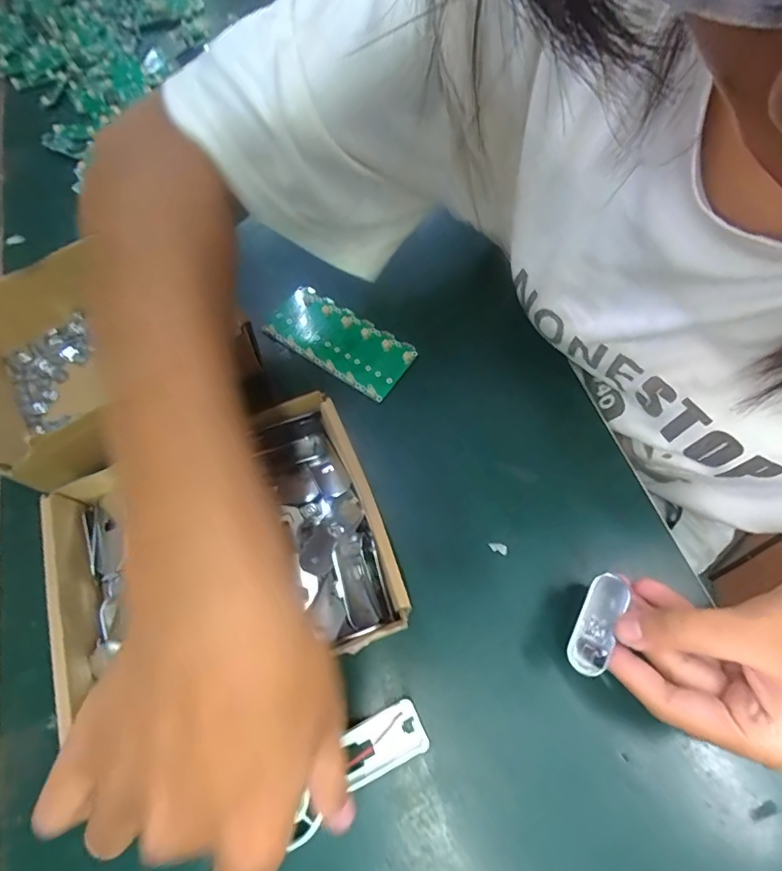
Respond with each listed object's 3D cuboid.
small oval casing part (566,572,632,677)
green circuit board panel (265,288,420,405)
[{"bbox_3d":[0.104,0.093,0.245,0.018,0.004,0.050,25,69,13],"label":"small oval casing part"},{"bbox_3d":[-0.038,-0.071,0.363,0.109,0.007,0.051,32,73,14],"label":"green circuit board panel"}]

